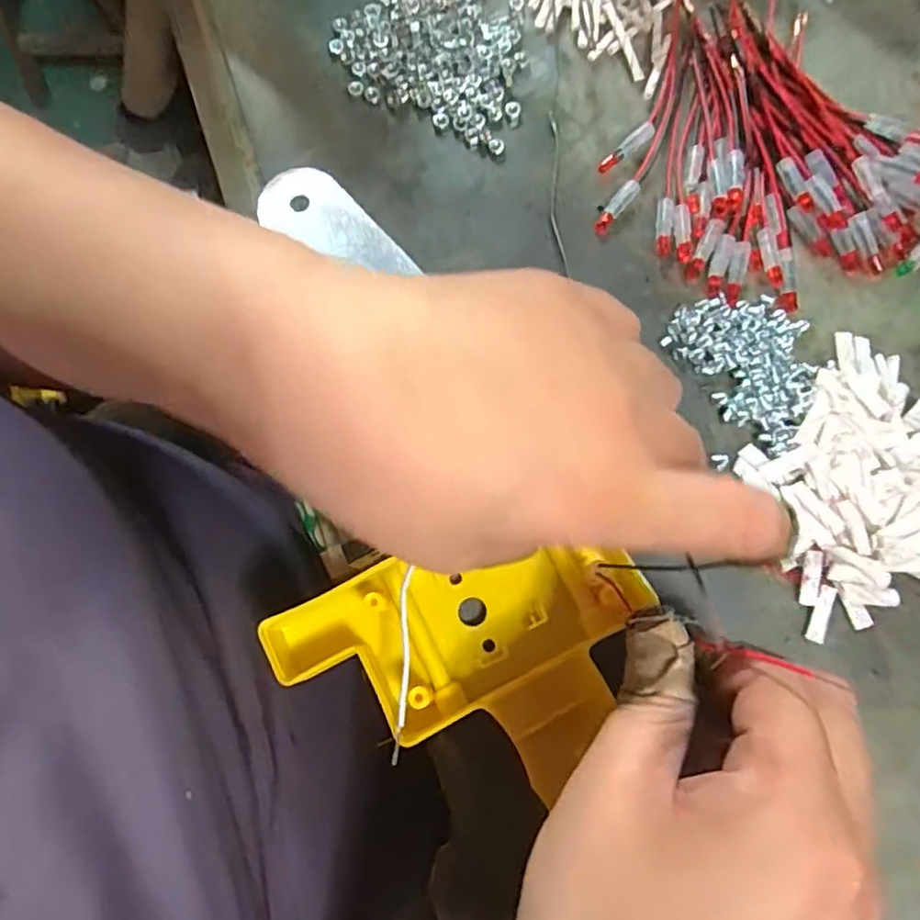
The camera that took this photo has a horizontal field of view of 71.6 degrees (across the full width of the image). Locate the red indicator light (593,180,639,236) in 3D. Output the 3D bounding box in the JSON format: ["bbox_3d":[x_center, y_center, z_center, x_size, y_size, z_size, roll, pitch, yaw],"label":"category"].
[{"bbox_3d":[0.067,-0.109,0.273,0.007,0.004,0.027,35,81,7],"label":"red indicator light"}]

